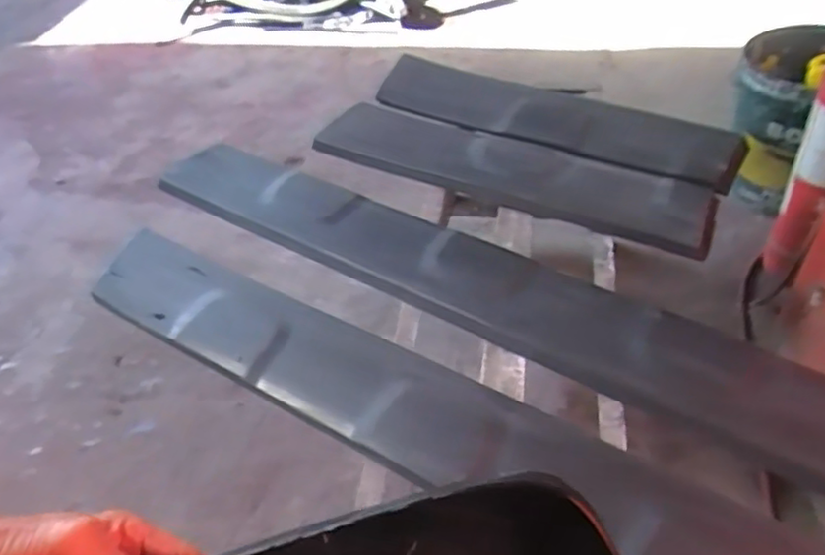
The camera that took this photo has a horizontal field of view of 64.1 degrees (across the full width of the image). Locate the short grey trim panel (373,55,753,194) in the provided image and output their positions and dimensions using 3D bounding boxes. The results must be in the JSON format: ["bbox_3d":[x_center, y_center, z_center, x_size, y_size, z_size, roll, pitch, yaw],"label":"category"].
[{"bbox_3d":[0.215,-0.256,1.059,0.584,0.031,0.113,21,71,20],"label":"short grey trim panel"}]

